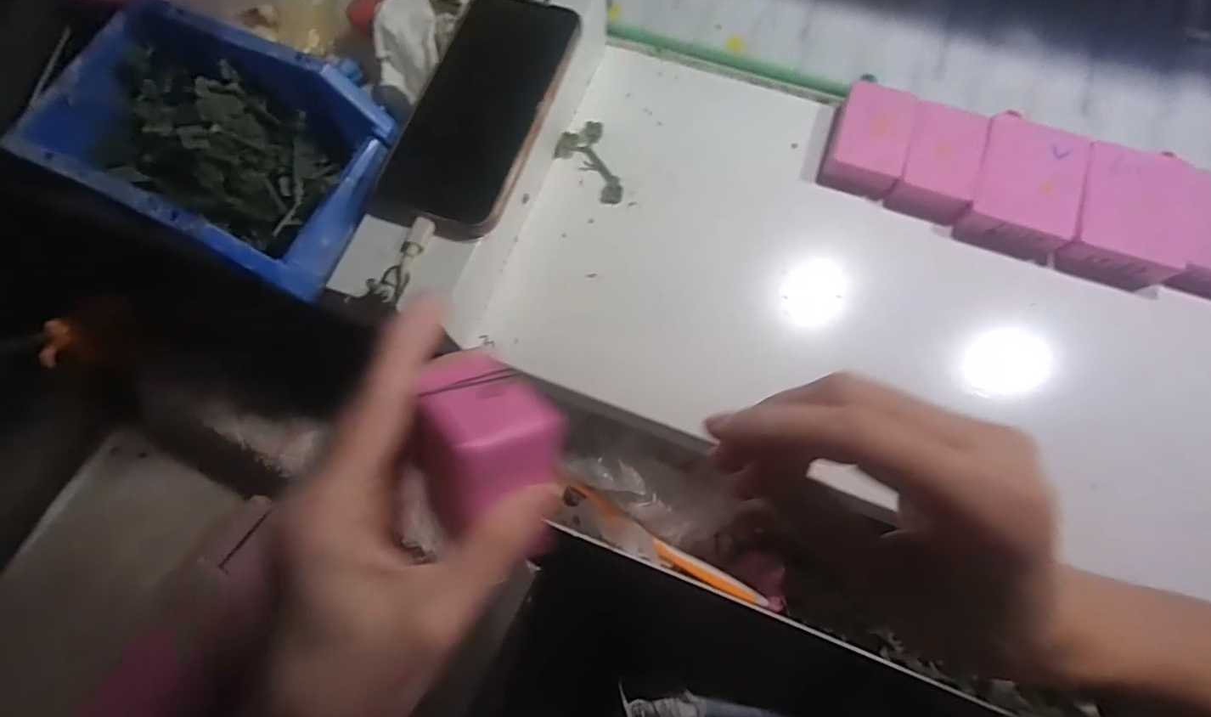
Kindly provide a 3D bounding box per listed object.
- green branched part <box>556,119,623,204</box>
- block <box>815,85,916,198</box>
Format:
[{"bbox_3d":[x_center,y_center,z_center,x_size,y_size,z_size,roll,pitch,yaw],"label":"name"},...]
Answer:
[{"bbox_3d":[-0.012,-0.131,0.362,0.035,0.007,0.062,-15,75,-4],"label":"green branched part"},{"bbox_3d":[0.174,-0.145,0.355,0.046,0.020,0.072,20,75,6],"label":"block"}]

